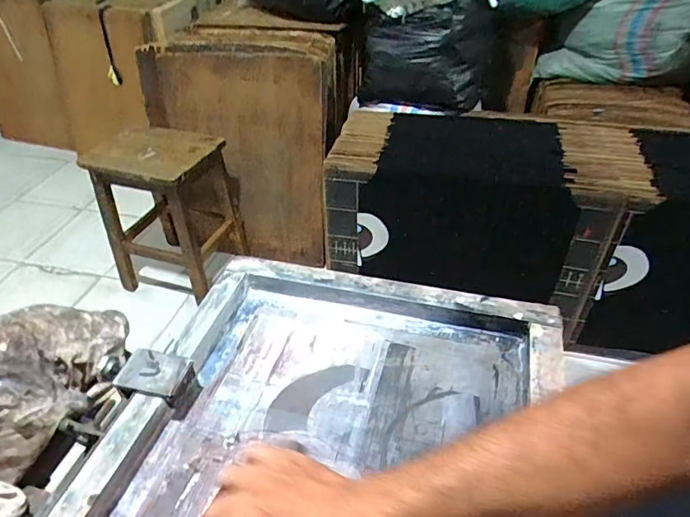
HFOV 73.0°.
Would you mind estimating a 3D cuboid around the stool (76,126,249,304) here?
[{"bbox_3d":[-0.643,-0.148,1.682,0.429,0.545,0.286,9,41,16],"label":"stool"}]

